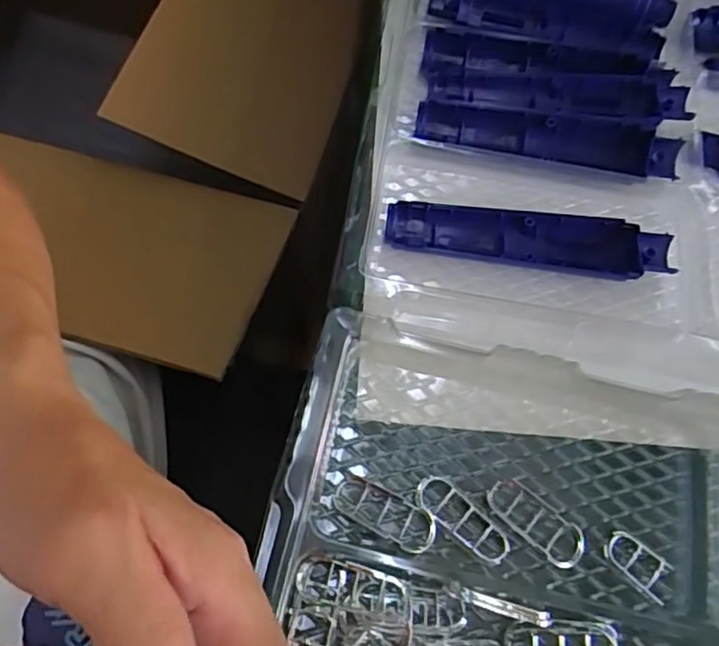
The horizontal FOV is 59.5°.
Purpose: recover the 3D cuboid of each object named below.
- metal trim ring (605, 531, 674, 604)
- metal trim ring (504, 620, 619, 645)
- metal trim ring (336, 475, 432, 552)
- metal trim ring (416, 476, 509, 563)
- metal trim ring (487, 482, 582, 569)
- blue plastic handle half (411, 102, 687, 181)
[{"bbox_3d":[0.140,0.121,0.315,0.034,0.006,0.020,36,68,12],"label":"metal trim ring"},{"bbox_3d":[0.094,0.151,0.291,0.052,0.009,0.025,5,66,-2],"label":"metal trim ring"},{"bbox_3d":[0.012,0.095,0.314,0.053,0.009,0.021,25,67,8],"label":"metal trim ring"},{"bbox_3d":[0.052,0.098,0.316,0.053,0.009,0.020,38,69,13],"label":"metal trim ring"},{"bbox_3d":[0.090,0.101,0.321,0.053,0.004,0.023,38,69,13],"label":"metal trim ring"},{"bbox_3d":[0.121,-0.119,0.410,0.169,0.016,0.028,10,65,0],"label":"blue plastic handle half"}]

